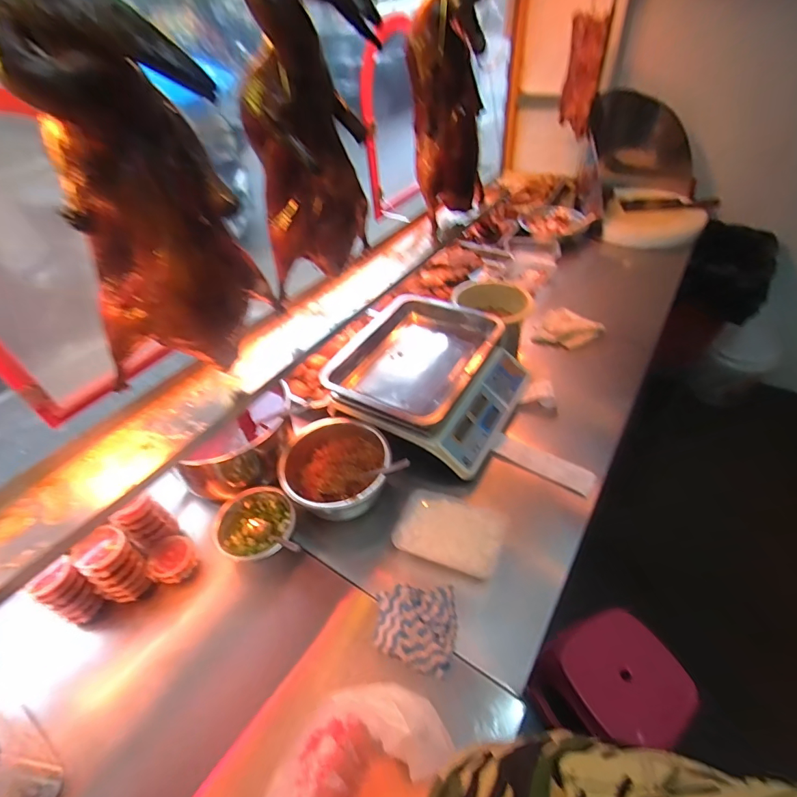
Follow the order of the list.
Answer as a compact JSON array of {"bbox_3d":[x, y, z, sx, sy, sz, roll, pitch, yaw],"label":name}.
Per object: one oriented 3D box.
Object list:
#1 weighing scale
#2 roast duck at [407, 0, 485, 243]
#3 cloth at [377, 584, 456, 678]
[{"bbox_3d":[0.071,-0.050,0.897,0.339,0.123,0.354,21,50,24],"label":"weighing scale"},{"bbox_3d":[0.091,-0.527,0.763,0.133,0.365,0.168,3,45,8],"label":"roast duck"},{"bbox_3d":[0.026,0.326,0.603,0.111,0.024,0.114,-1,45,4],"label":"cloth"}]

